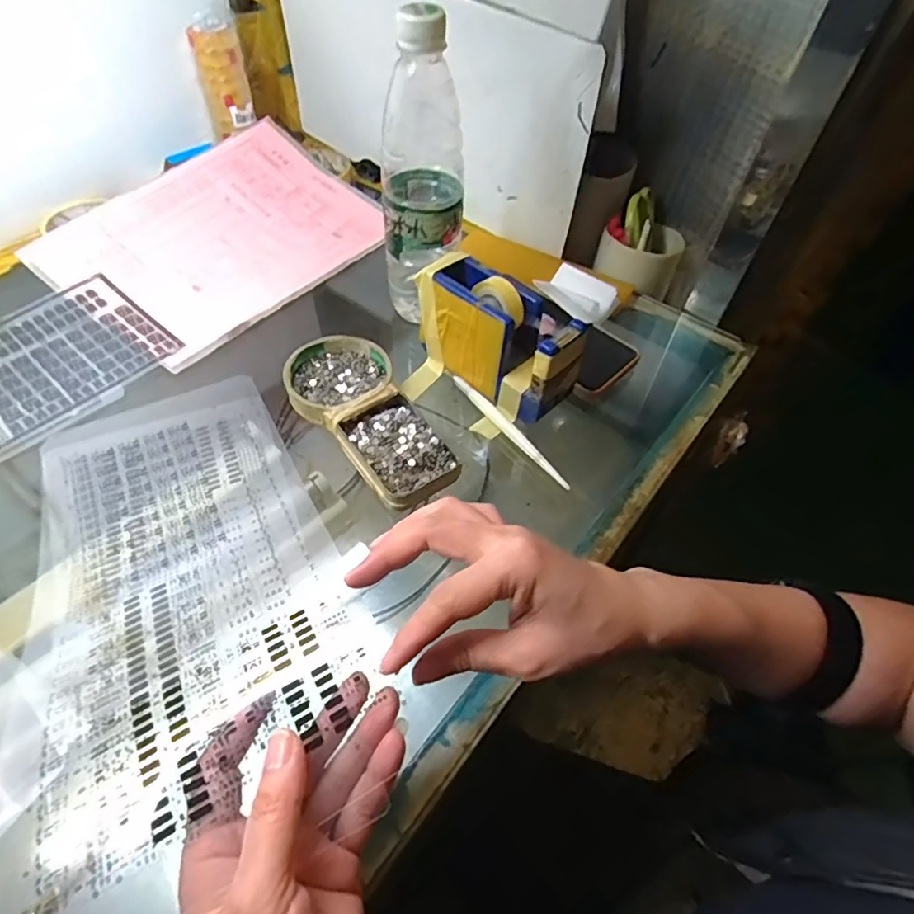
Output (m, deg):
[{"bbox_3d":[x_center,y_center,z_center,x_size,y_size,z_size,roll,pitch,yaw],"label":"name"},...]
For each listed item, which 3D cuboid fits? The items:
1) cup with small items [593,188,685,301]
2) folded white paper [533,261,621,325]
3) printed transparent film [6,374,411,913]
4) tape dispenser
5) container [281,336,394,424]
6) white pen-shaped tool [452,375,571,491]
[{"bbox_3d":[0.196,-0.229,0.568,0.078,0.081,0.082,1,52,-1],"label":"cup with small items"},{"bbox_3d":[0.114,-0.153,0.508,0.056,0.016,0.067,-36,66,-22],"label":"folded white paper"},{"bbox_3d":[-0.168,0.055,0.330,0.173,0.052,0.311,-19,55,-16],"label":"printed transparent film"},{"bbox_3d":[0.031,-0.093,0.427,0.135,0.082,0.048,39,60,24],"label":"tape dispenser"},{"bbox_3d":[-0.095,-0.063,0.438,0.081,0.021,0.082,1,52,-1],"label":"container"},{"bbox_3d":[0.041,-0.023,0.423,0.013,0.013,0.133,-30,59,-23],"label":"white pen-shaped tool"}]

